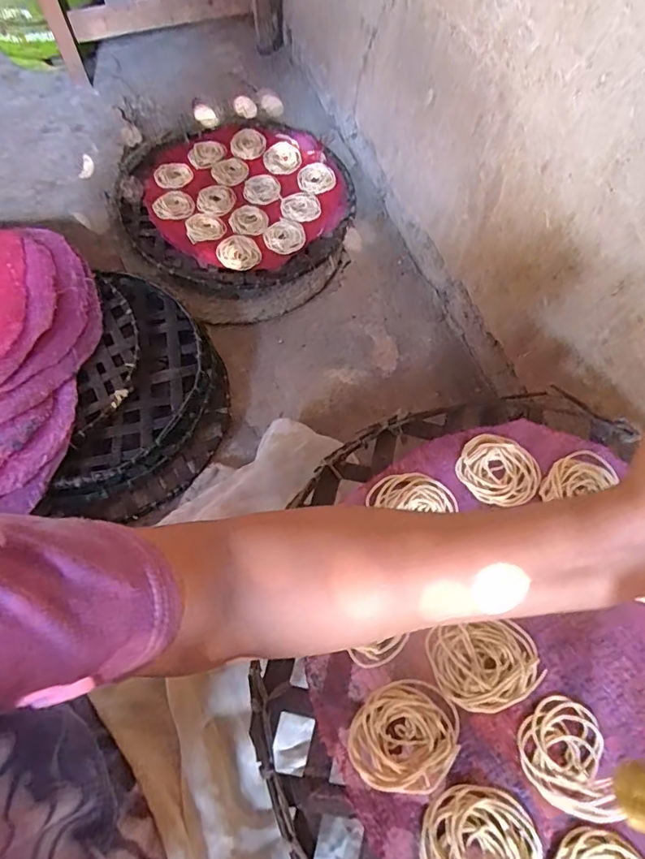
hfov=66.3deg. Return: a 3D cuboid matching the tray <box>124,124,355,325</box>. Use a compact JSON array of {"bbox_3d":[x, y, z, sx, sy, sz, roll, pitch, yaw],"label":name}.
[{"bbox_3d":[-0.149,-0.411,0.894,0.412,0.041,0.501,-14,66,-8],"label":"tray"}]

